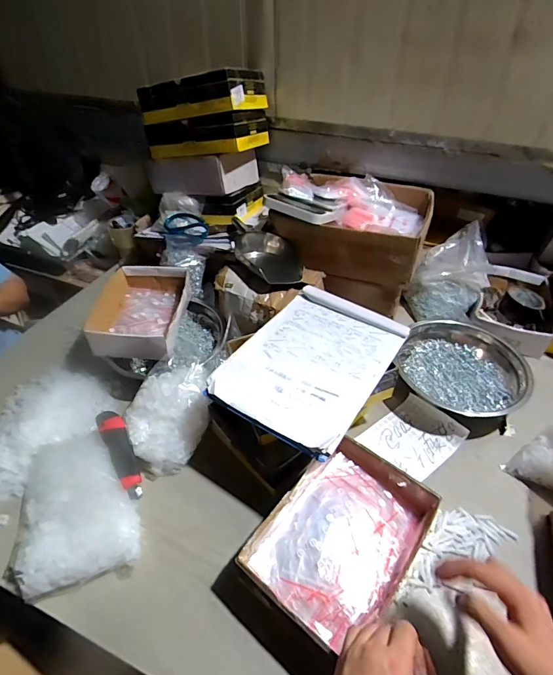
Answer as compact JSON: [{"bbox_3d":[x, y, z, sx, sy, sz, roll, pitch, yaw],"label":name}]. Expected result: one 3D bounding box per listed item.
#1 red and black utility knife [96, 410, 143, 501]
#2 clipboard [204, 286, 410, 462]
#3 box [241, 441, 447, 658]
[{"bbox_3d":[-0.247,0.181,0.618,0.037,0.021,0.156,-22,61,-22],"label":"red and black utility knife"},{"bbox_3d":[0.057,0.032,0.630,0.218,0.019,0.300,24,48,24],"label":"clipboard"},{"bbox_3d":[0.091,0.281,0.549,0.179,0.069,0.254,29,50,28],"label":"box"}]

